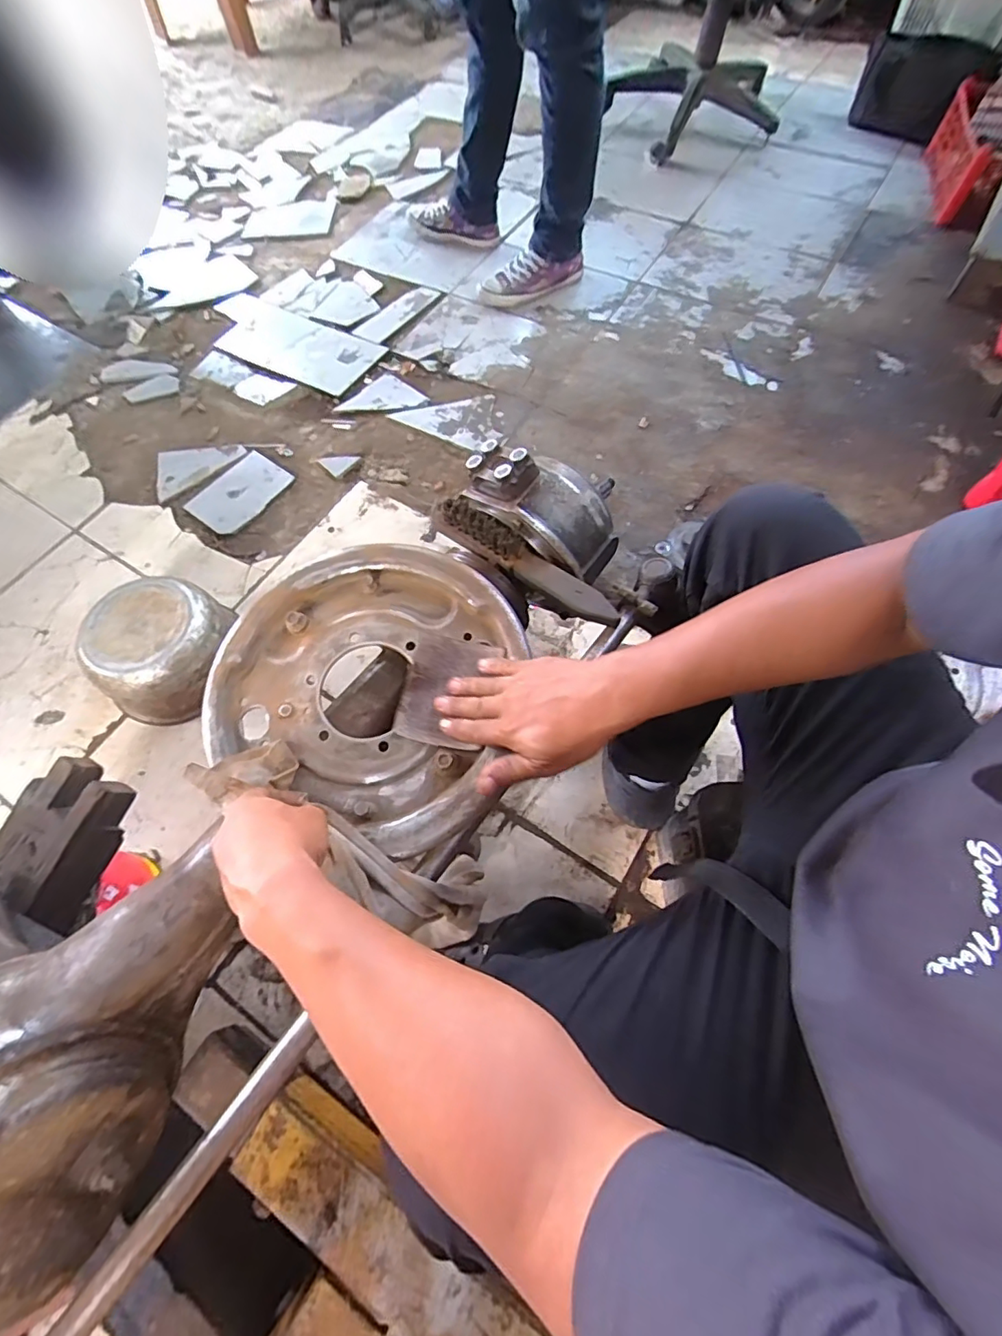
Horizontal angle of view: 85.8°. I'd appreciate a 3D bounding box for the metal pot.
[{"bbox_3d":[-0.546,-0.031,0.879,0.200,0.126,0.196,0,65,1],"label":"metal pot"}]

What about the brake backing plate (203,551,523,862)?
[{"bbox_3d":[-0.118,0.005,0.502,0.281,0.041,0.253,23,67,11],"label":"brake backing plate"}]

